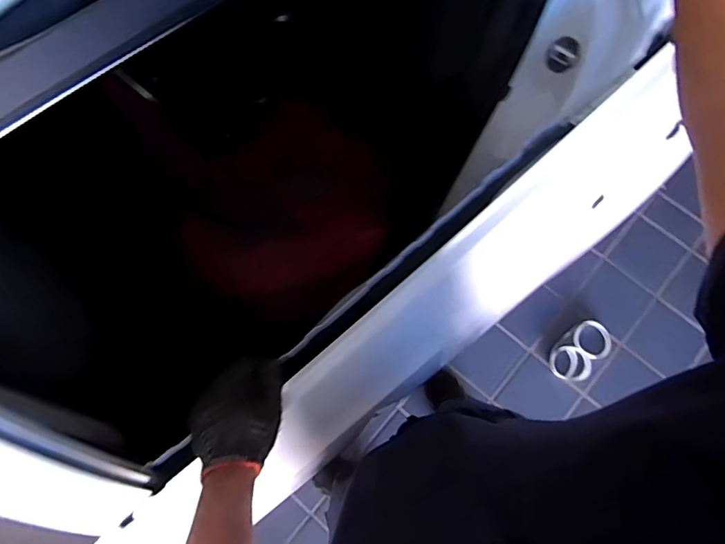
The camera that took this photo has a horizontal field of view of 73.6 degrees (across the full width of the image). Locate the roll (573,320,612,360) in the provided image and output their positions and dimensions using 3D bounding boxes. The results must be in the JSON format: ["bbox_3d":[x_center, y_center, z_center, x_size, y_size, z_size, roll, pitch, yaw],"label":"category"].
[{"bbox_3d":[0.751,0.219,1.577,0.118,0.033,0.124,0,76,2],"label":"roll"}]

